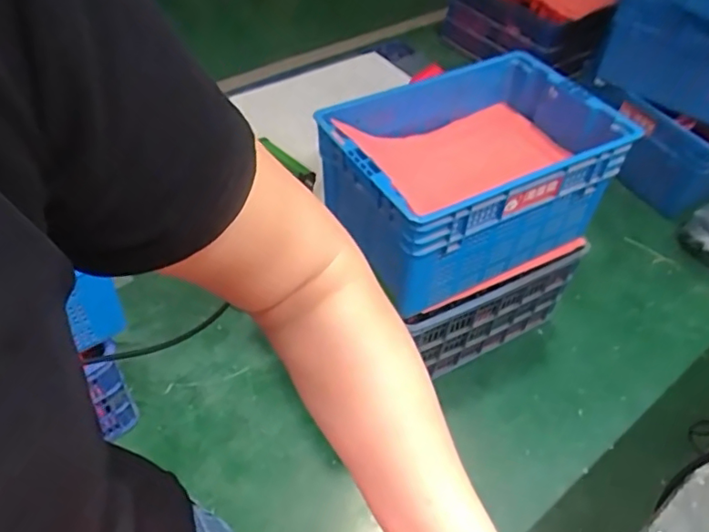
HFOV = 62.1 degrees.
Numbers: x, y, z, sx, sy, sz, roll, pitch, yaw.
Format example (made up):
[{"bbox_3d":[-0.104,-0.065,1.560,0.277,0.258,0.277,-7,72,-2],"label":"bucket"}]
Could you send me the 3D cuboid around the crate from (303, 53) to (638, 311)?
[{"bbox_3d":[0.264,-0.210,1.318,0.635,0.325,0.390,-18,52,-20],"label":"crate"}]

